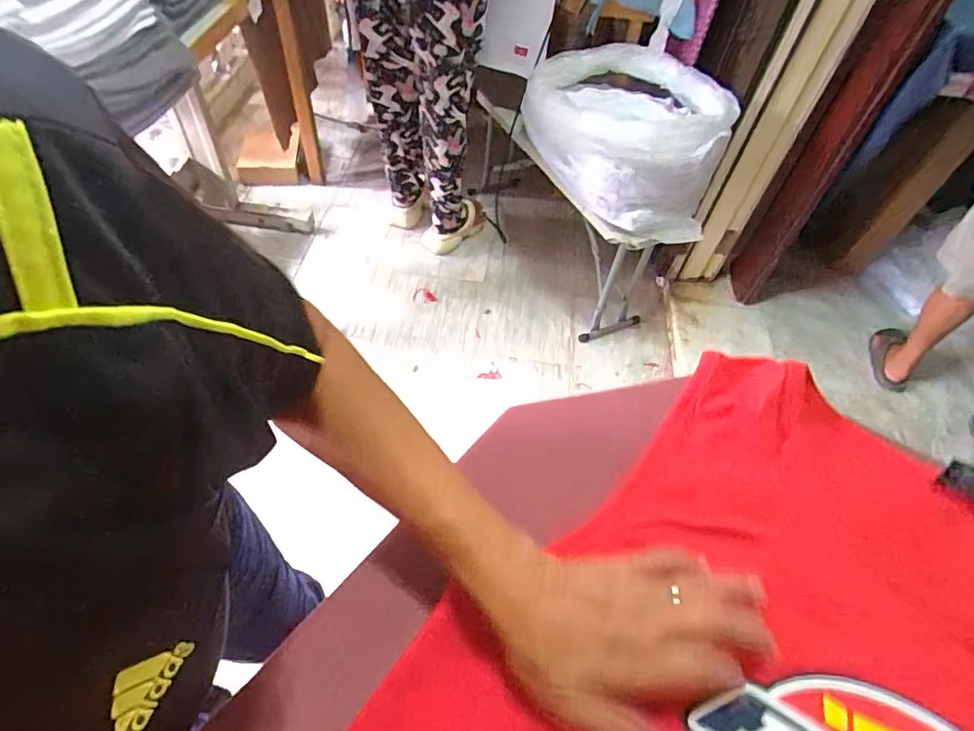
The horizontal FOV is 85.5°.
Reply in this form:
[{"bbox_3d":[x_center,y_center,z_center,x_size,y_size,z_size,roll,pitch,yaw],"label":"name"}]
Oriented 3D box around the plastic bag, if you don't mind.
[{"bbox_3d":[0.384,-0.623,1.407,0.420,0.294,0.565,-11,55,-13],"label":"plastic bag"}]

